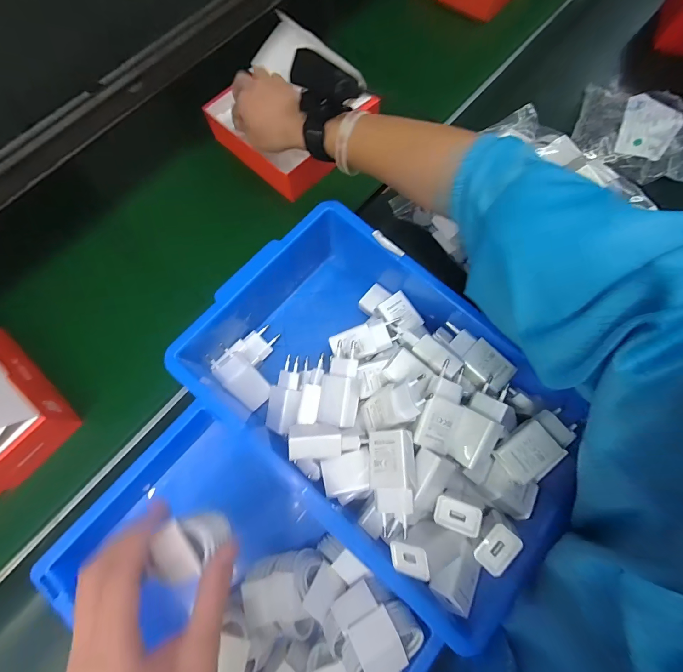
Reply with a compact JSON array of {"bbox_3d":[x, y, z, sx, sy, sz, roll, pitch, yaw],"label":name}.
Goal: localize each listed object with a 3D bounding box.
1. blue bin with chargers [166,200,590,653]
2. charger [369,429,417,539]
[{"bbox_3d":[0.040,0.060,0.355,0.359,0.110,0.232,41,78,12],"label":"blue bin with chargers"},{"bbox_3d":[0.044,0.123,0.292,0.035,0.023,0.079,-11,67,30],"label":"charger"}]

